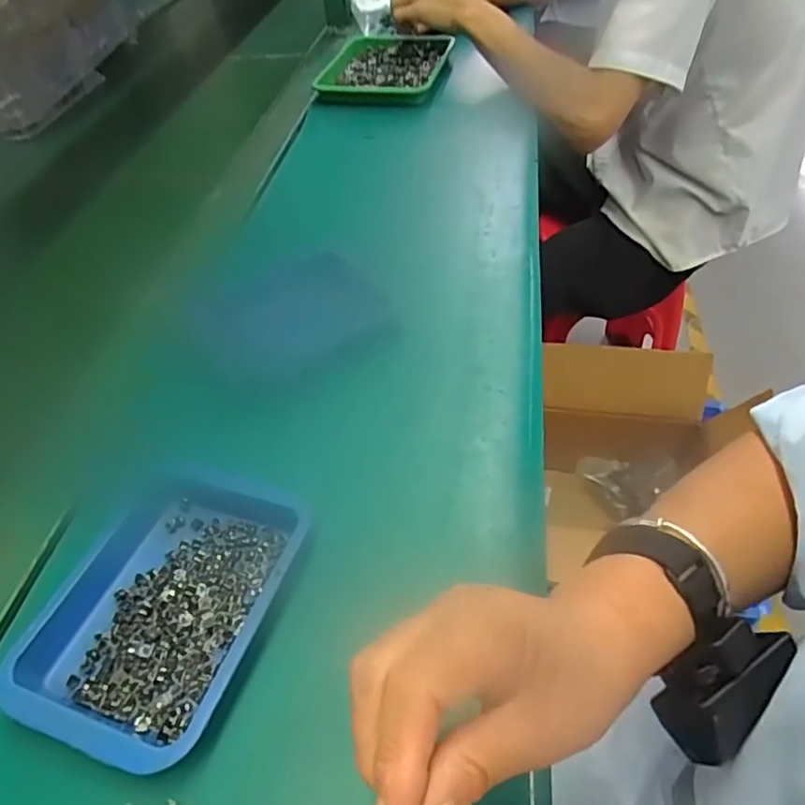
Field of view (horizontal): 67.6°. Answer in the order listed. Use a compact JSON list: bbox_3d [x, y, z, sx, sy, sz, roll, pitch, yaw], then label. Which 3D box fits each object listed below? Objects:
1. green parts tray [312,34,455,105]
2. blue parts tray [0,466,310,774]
[{"bbox_3d":[-0.016,-0.501,0.888,0.171,0.022,0.252,7,49,9],"label":"green parts tray"},{"bbox_3d":[-0.134,0.106,0.342,0.128,0.020,0.164,11,48,17],"label":"blue parts tray"}]

